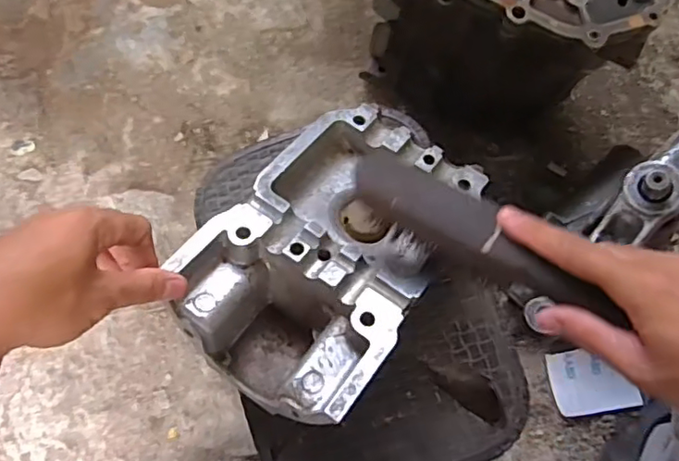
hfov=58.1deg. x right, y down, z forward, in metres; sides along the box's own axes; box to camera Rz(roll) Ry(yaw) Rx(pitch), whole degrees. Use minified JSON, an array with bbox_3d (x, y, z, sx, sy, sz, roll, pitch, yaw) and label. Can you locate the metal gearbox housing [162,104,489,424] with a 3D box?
[{"bbox_3d":[0.002,0.013,0.439,0.145,0.080,0.229,34,59,14],"label":"metal gearbox housing"}]

